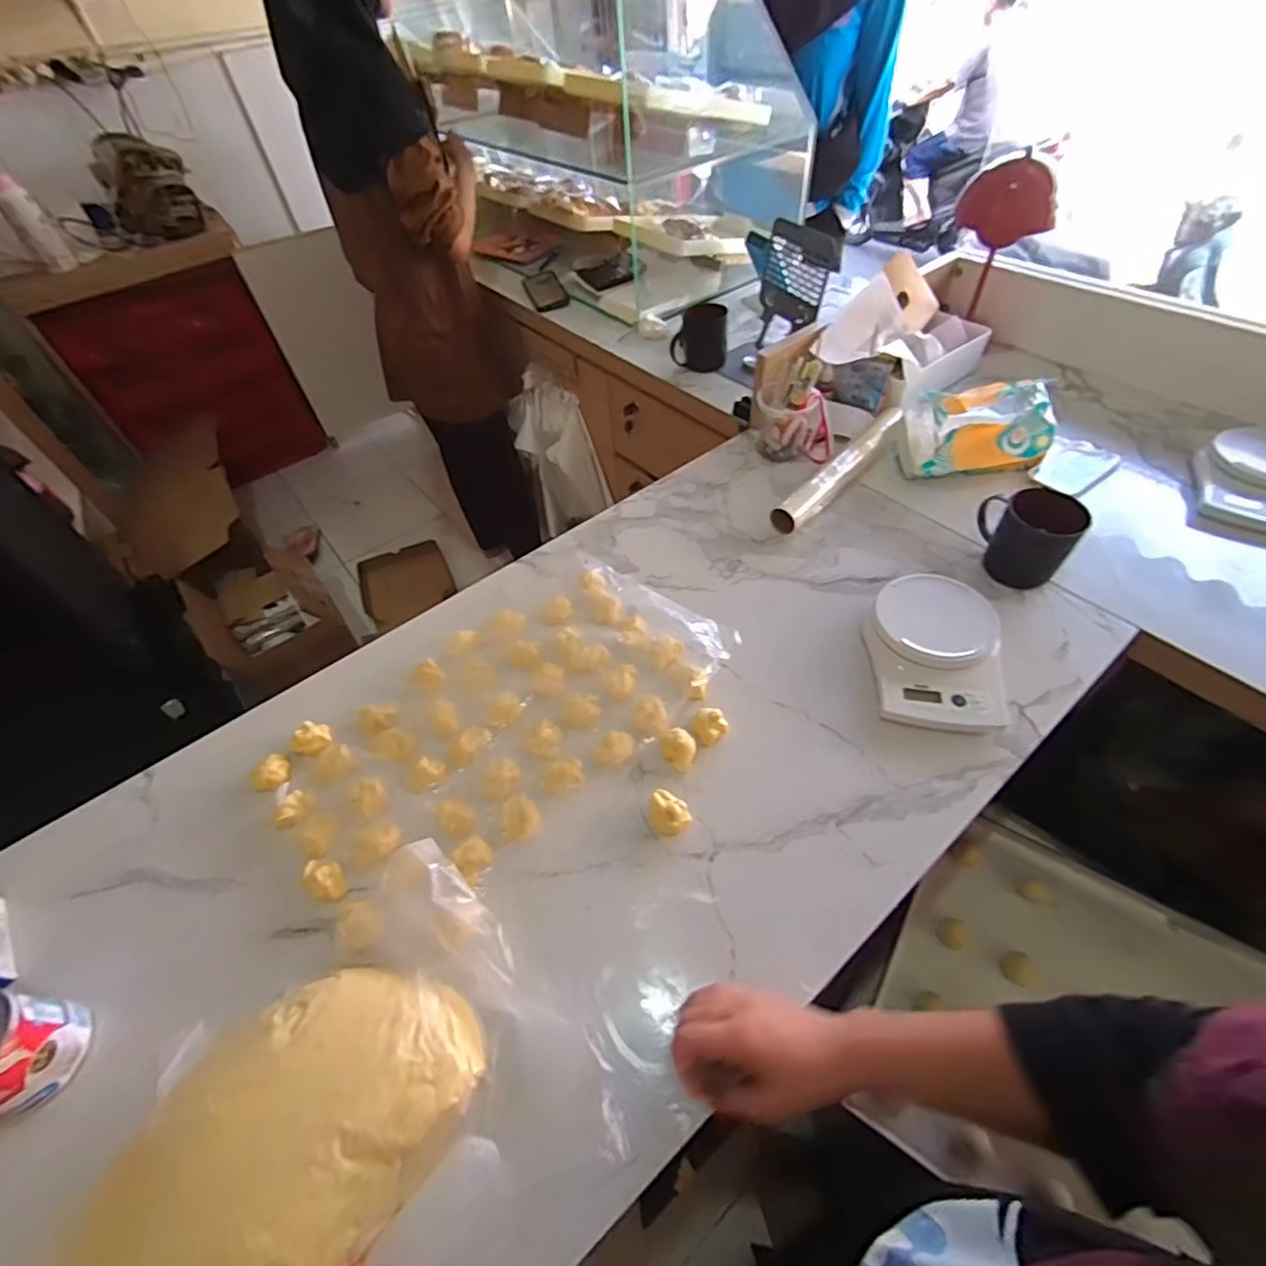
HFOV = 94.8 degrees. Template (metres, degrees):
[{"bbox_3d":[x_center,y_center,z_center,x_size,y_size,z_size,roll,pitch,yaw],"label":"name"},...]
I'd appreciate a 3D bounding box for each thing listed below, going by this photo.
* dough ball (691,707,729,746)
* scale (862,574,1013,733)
[{"bbox_3d":[0.080,0.096,0.613,0.035,0.017,0.036,-2,50,2],"label":"dough ball"},{"bbox_3d":[0.332,0.018,0.638,0.141,0.045,0.183,11,51,12],"label":"scale"}]

